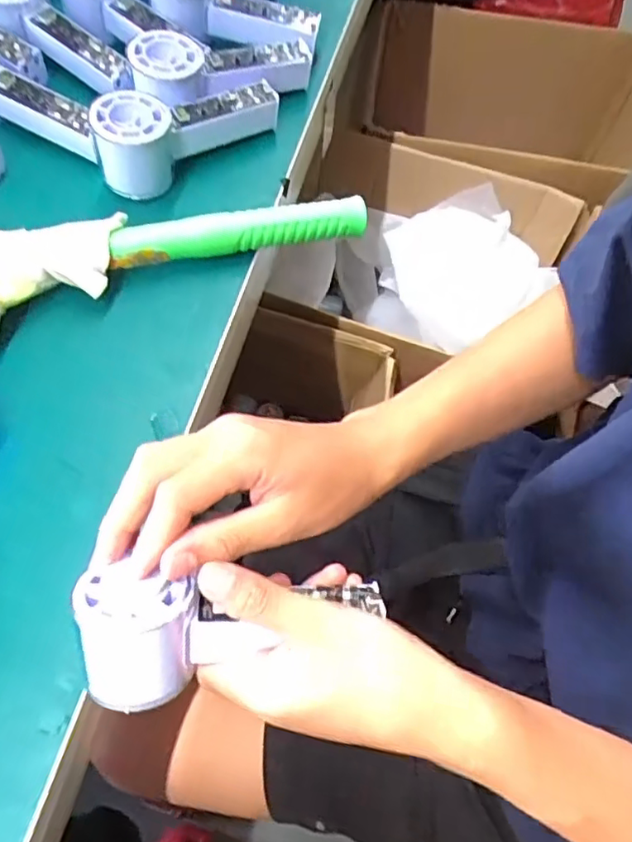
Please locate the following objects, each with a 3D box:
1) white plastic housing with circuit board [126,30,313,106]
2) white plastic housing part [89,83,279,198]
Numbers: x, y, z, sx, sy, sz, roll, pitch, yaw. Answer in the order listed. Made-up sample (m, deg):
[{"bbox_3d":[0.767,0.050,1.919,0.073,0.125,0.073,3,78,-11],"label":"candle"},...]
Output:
[{"bbox_3d":[-0.075,-0.294,0.484,0.150,0.034,0.052,-18,68,-24],"label":"white plastic housing with circuit board"},{"bbox_3d":[-0.102,-0.239,0.459,0.155,0.048,0.055,-37,73,-17],"label":"white plastic housing part"}]

